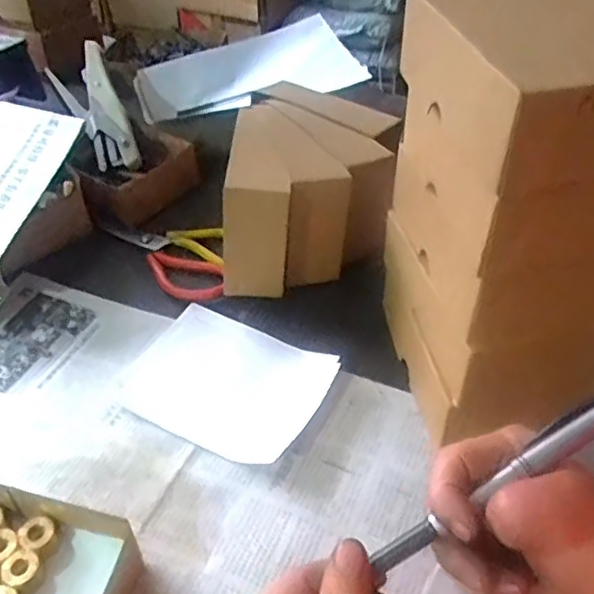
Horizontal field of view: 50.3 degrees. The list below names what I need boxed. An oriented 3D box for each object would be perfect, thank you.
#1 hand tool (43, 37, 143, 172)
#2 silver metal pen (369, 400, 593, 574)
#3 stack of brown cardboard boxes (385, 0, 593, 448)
[{"bbox_3d":[-0.233,-0.222,0.748,0.067,0.017,0.157,-30,78,3],"label":"hand tool"},{"bbox_3d":[0.092,0.086,0.288,0.134,0.012,0.011,-37,41,7],"label":"silver metal pen"},{"bbox_3d":[0.140,-0.042,0.433,0.114,0.279,0.170,-11,43,-9],"label":"stack of brown cardboard boxes"}]

